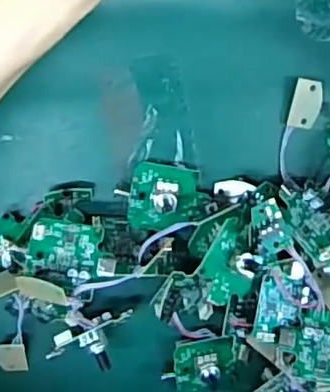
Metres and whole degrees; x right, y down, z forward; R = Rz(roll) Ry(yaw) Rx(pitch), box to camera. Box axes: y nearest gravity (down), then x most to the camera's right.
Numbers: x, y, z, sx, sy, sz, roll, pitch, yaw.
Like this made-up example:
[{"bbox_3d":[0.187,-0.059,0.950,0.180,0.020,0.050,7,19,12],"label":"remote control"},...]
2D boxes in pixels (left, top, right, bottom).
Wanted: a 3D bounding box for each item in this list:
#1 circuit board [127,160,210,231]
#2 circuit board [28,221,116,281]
[{"bbox_3d":[0.002,0.001,0.324,0.040,0.011,0.035,4,98,-8],"label":"circuit board"},{"bbox_3d":[-0.045,0.026,0.294,0.042,0.007,0.027,9,82,5],"label":"circuit board"}]

